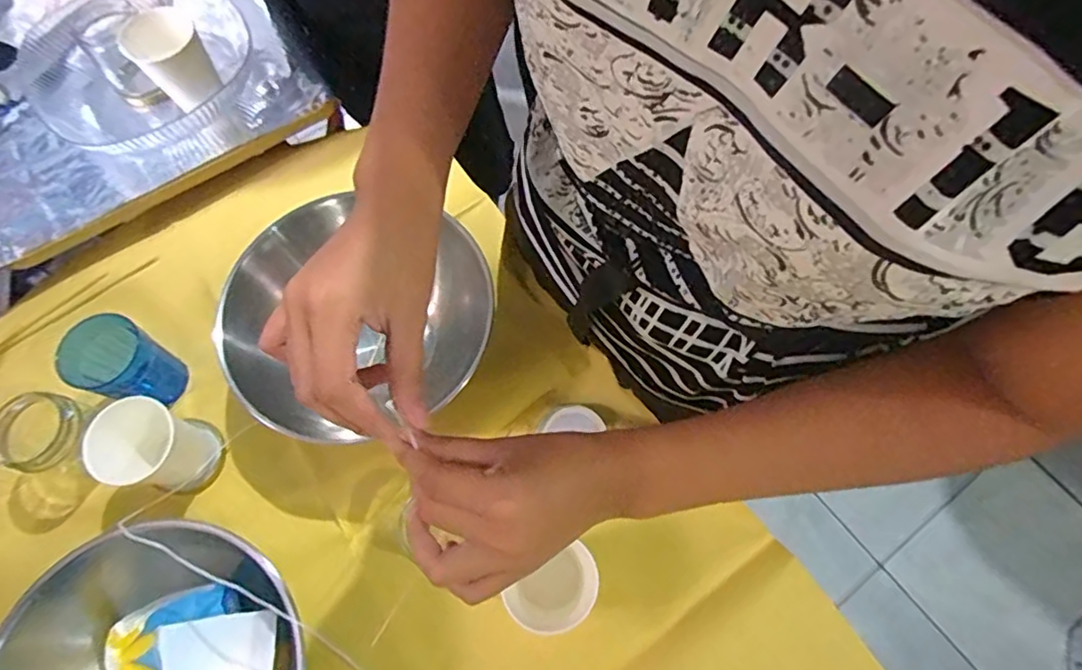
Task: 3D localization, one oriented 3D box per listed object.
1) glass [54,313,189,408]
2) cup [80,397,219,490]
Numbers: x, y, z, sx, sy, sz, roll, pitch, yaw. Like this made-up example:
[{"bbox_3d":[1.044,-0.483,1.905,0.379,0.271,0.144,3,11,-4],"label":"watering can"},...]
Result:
[{"bbox_3d":[-0.392,0.030,0.574,0.067,0.094,0.068,-1,71,2],"label":"glass"},{"bbox_3d":[-0.346,0.101,0.540,0.069,0.090,0.072,-1,71,2],"label":"cup"}]

